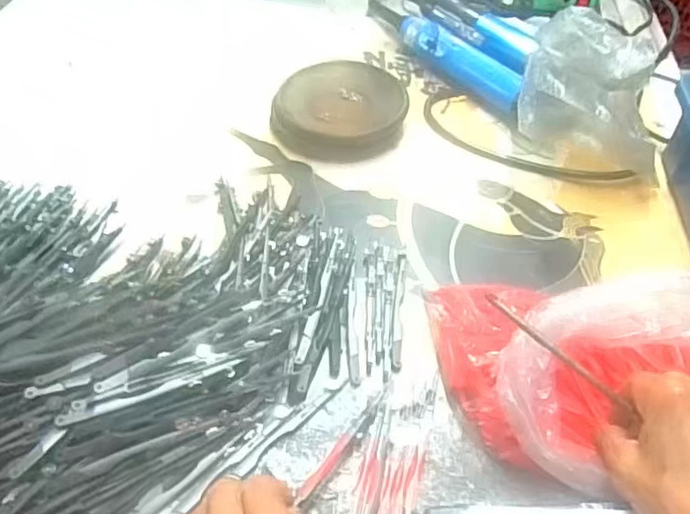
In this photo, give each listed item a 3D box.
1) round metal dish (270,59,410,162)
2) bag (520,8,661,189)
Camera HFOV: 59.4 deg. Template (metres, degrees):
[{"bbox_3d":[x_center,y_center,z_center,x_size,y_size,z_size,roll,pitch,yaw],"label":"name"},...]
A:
[{"bbox_3d":[-0.002,-0.134,0.541,0.110,0.026,0.104,2,50,-3],"label":"round metal dish"},{"bbox_3d":[0.204,-0.129,0.506,0.123,0.104,0.095,7,50,2],"label":"bag"}]

